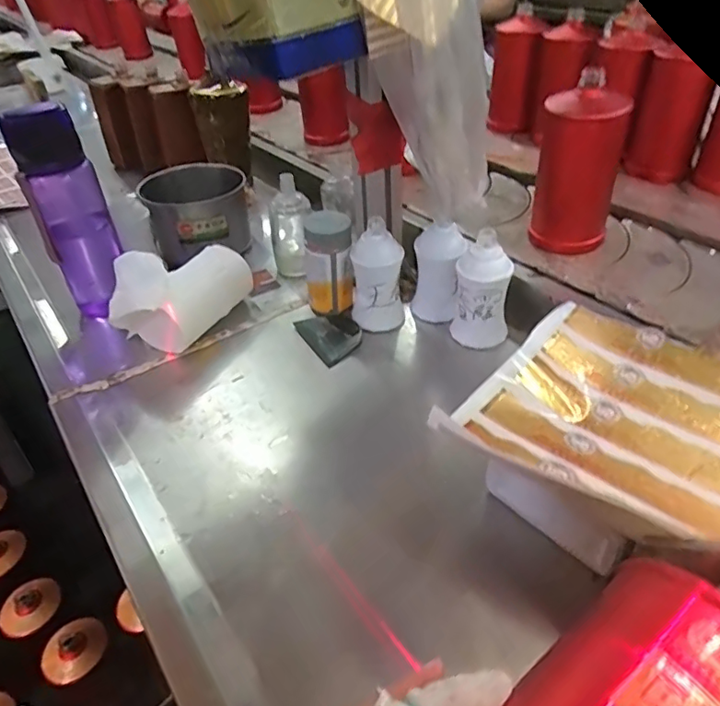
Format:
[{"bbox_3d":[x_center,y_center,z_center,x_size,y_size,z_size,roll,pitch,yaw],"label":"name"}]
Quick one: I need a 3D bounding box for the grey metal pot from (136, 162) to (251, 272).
[{"bbox_3d":[-0.219,-0.195,0.744,0.125,0.093,0.128,-13,41,-9],"label":"grey metal pot"}]

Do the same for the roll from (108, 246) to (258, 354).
[{"bbox_3d":[-0.207,-0.065,0.602,0.107,0.072,0.147,16,44,23],"label":"roll"}]

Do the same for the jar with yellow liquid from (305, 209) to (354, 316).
[{"bbox_3d":[-0.034,-0.103,0.609,0.054,0.096,0.055,-5,40,0],"label":"jar with yellow liquid"}]

